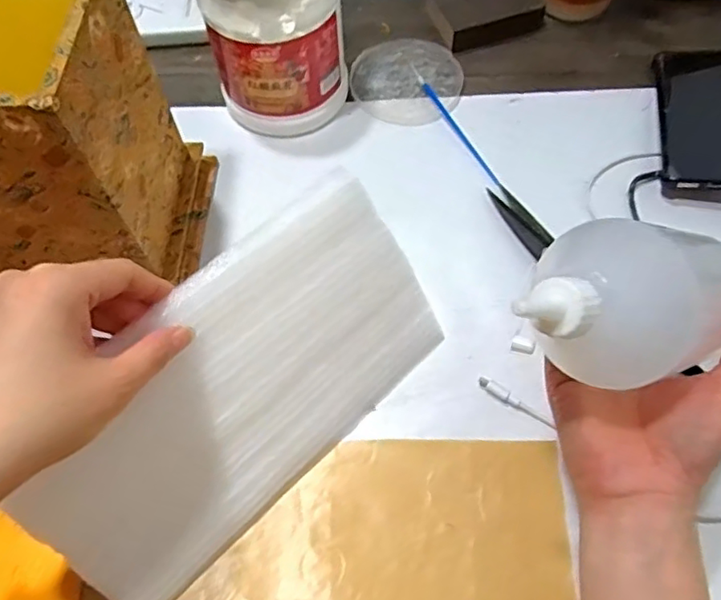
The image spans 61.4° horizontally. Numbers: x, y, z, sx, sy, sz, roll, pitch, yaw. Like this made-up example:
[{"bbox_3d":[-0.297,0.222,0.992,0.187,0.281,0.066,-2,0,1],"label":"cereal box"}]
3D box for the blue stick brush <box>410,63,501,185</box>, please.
[{"bbox_3d":[0.082,-0.158,0.538,0.007,0.004,0.155,-24,64,-10],"label":"blue stick brush"}]

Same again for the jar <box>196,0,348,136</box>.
[{"bbox_3d":[-0.069,-0.228,0.508,0.104,0.135,0.106,-1,62,2],"label":"jar"}]

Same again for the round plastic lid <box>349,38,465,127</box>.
[{"bbox_3d":[0.044,-0.207,0.571,0.103,0.008,0.100,-1,62,2],"label":"round plastic lid"}]

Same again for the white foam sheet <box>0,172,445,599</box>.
[{"bbox_3d":[-0.068,0.053,0.368,0.262,0.146,0.007,-41,30,-18],"label":"white foam sheet"}]

